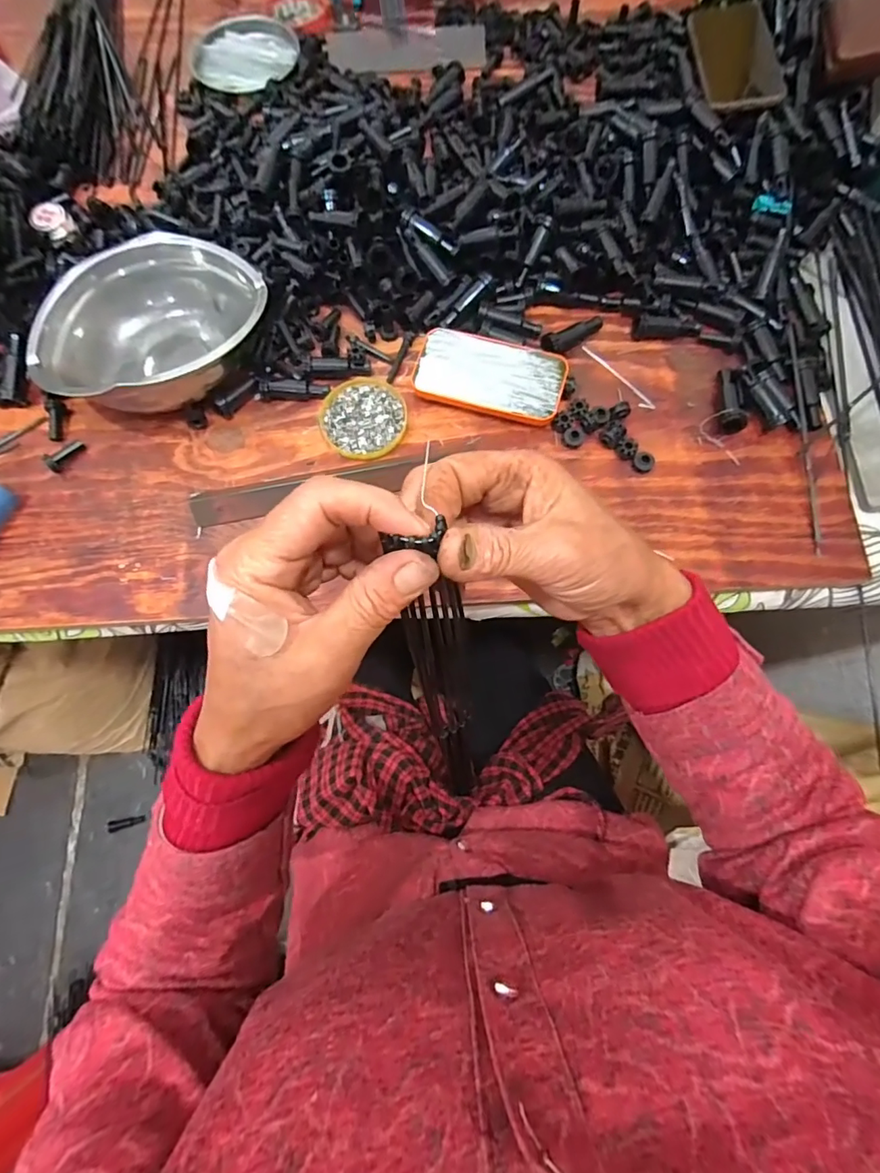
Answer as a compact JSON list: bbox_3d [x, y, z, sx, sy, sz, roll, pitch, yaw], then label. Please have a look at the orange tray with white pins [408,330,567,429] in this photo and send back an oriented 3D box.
[{"bbox_3d":[0.050,-0.207,0.501,0.143,0.019,0.079,16,75,6],"label":"orange tray with white pins"}]

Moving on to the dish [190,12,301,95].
[{"bbox_3d":[-0.249,-0.682,0.649,0.138,0.011,0.139,0,74,2],"label":"dish"}]

